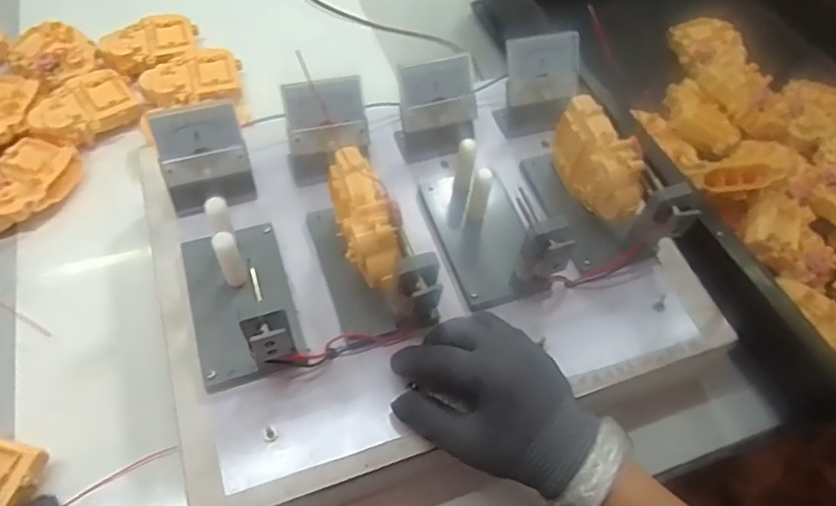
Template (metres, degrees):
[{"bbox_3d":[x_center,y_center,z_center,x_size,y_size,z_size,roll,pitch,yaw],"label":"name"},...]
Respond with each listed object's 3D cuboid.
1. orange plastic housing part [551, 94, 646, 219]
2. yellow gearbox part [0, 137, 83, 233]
[{"bbox_3d":[0.141,-0.065,0.461,0.035,0.076,0.099,-12,59,-11],"label":"orange plastic housing part"},{"bbox_3d":[-0.359,-0.062,0.531,0.060,0.030,0.104,22,58,11],"label":"yellow gearbox part"}]

